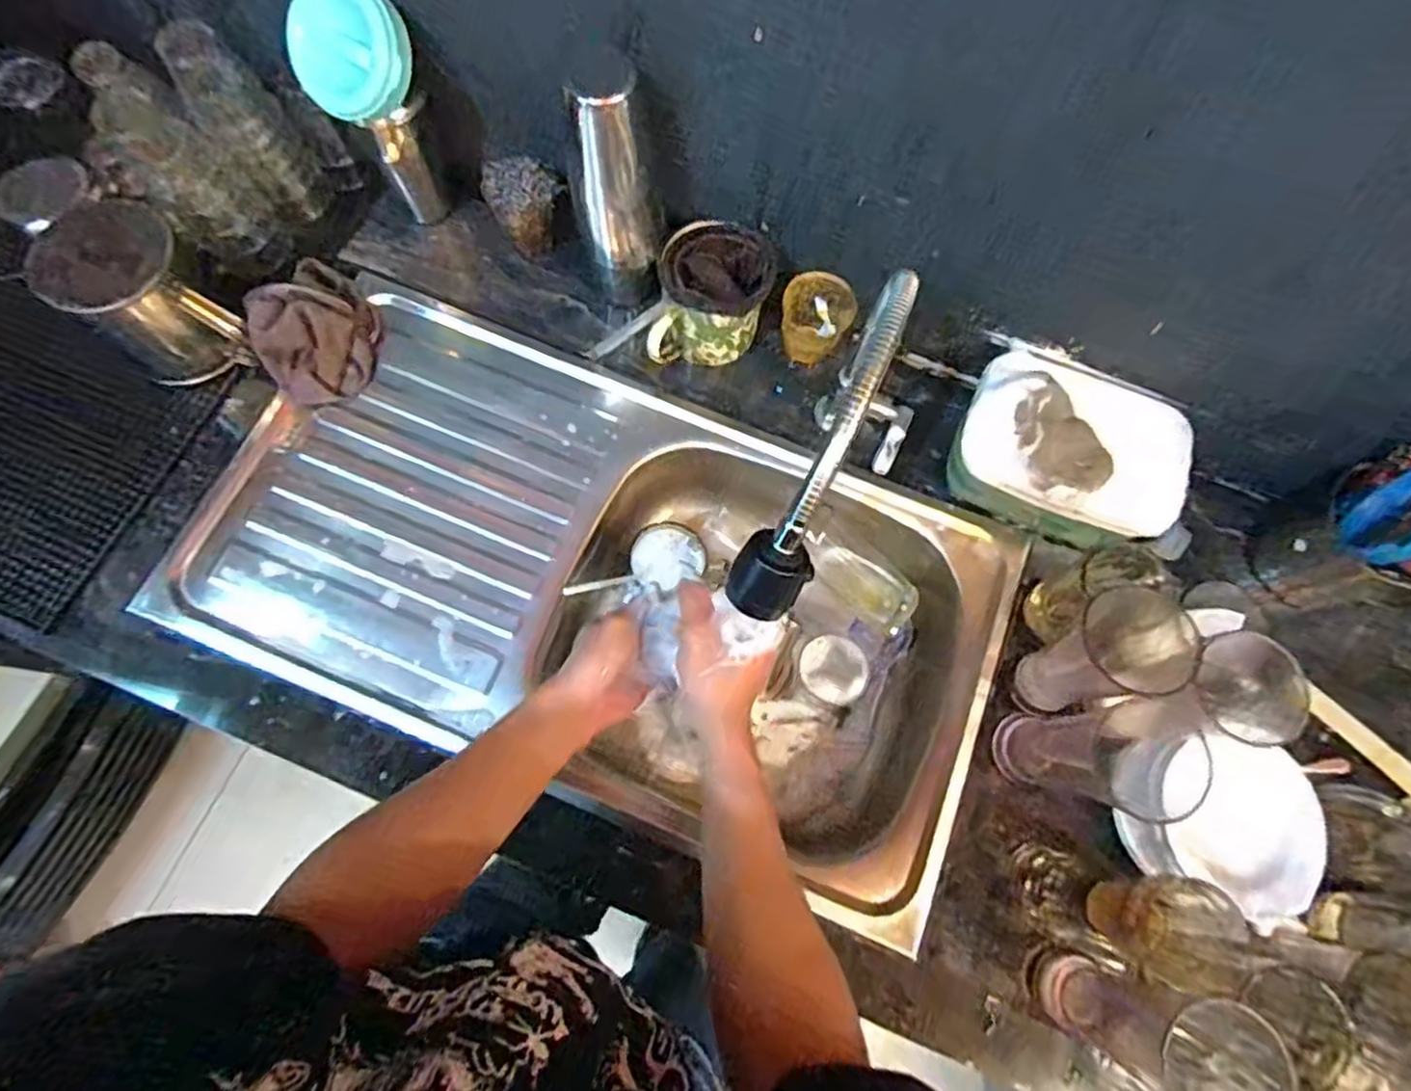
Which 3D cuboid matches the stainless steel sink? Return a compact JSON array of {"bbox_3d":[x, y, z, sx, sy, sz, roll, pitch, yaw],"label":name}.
[{"bbox_3d":[-0.096,0.039,0.716,0.742,0.131,0.408,22,73,4],"label":"stainless steel sink"}]

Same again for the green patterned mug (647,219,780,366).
[{"bbox_3d":[0.008,-0.240,0.702,0.110,0.090,0.121,8,72,0],"label":"green patterned mug"}]

